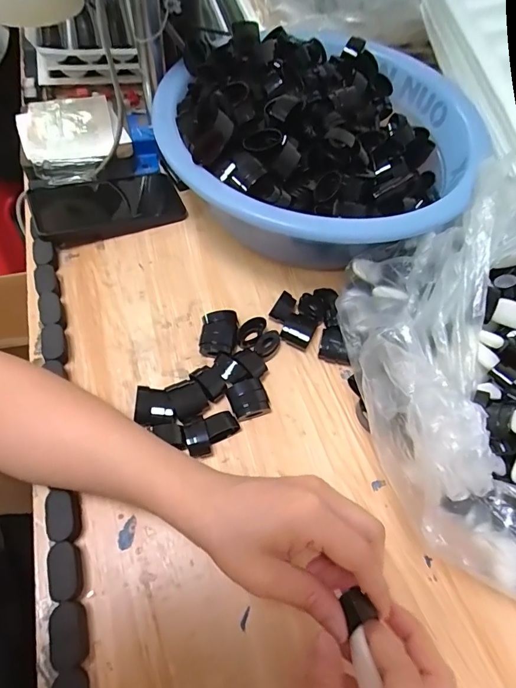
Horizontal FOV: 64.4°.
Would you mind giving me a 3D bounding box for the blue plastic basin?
[{"bbox_3d":[0.065,-0.216,0.462,0.321,0.128,0.320,2,60,-4],"label":"blue plastic basin"}]

